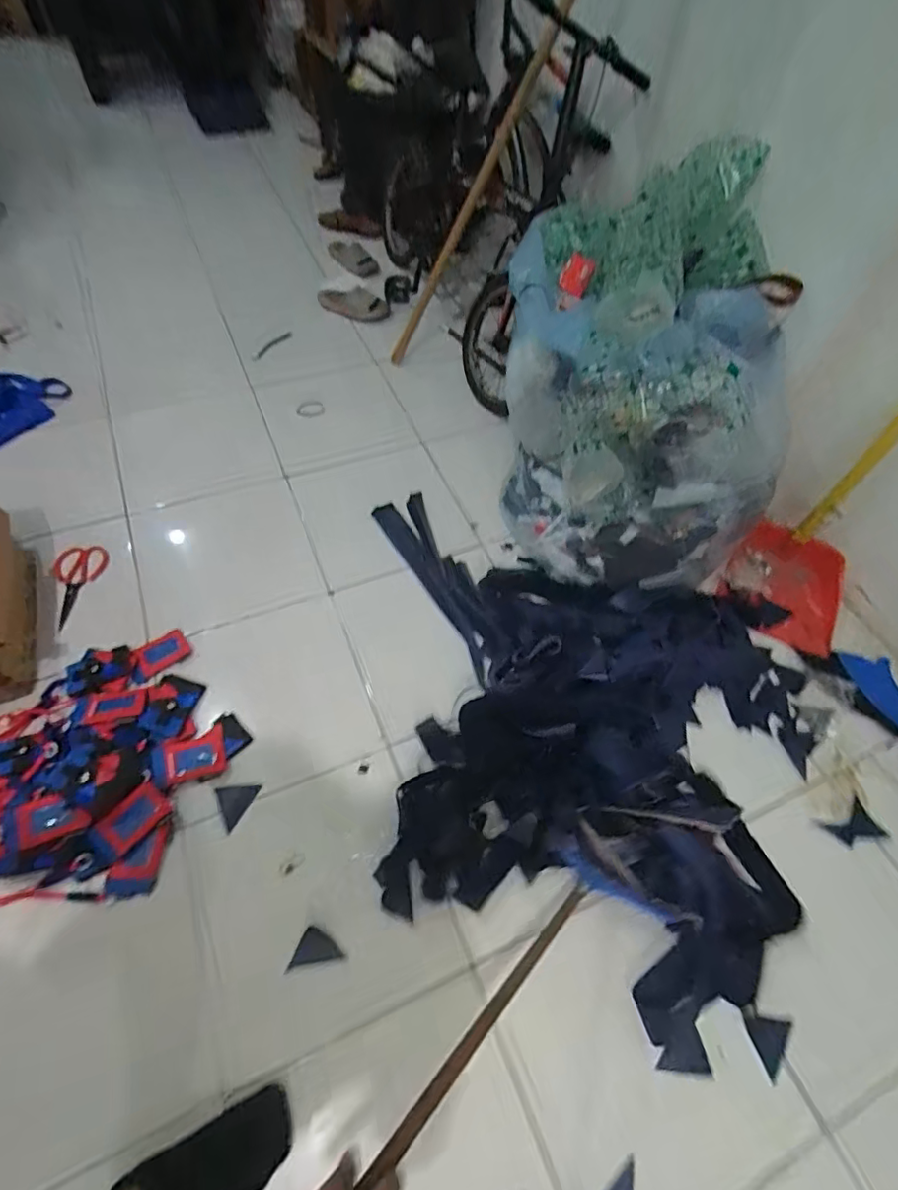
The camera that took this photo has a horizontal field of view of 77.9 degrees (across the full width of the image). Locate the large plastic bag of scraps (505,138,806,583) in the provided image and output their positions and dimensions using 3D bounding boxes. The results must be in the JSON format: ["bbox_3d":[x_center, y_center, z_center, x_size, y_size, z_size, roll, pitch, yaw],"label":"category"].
[{"bbox_3d":[0.422,-0.424,1.247,0.544,0.630,0.616,-3,57,-6],"label":"large plastic bag of scraps"}]

